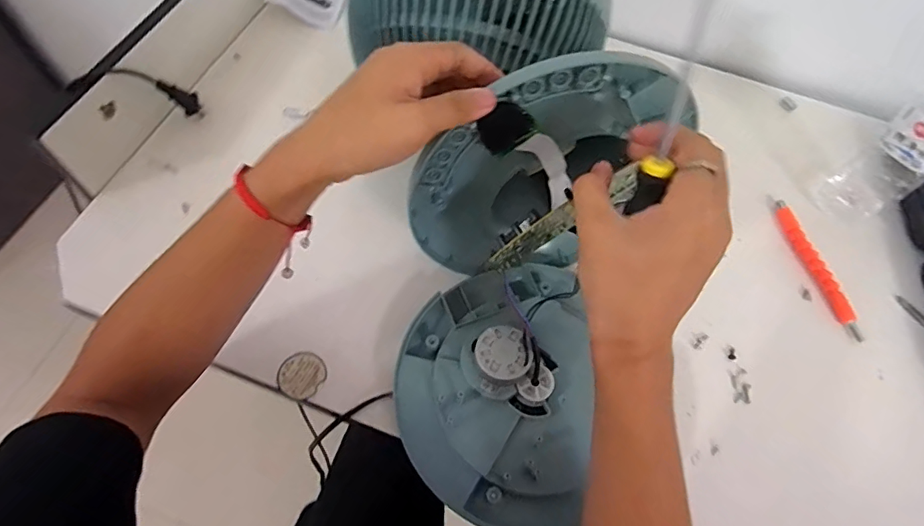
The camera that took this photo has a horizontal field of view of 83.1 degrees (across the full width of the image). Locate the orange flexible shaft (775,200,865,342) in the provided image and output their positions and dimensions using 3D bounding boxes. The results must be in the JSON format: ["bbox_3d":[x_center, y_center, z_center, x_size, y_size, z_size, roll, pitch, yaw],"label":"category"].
[{"bbox_3d":[0.380,0.003,0.562,0.021,0.020,0.165,-9,64,-10],"label":"orange flexible shaft"}]

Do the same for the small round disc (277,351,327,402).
[{"bbox_3d":[-0.149,0.103,0.481,0.041,0.008,0.042,2,62,-4],"label":"small round disc"}]

